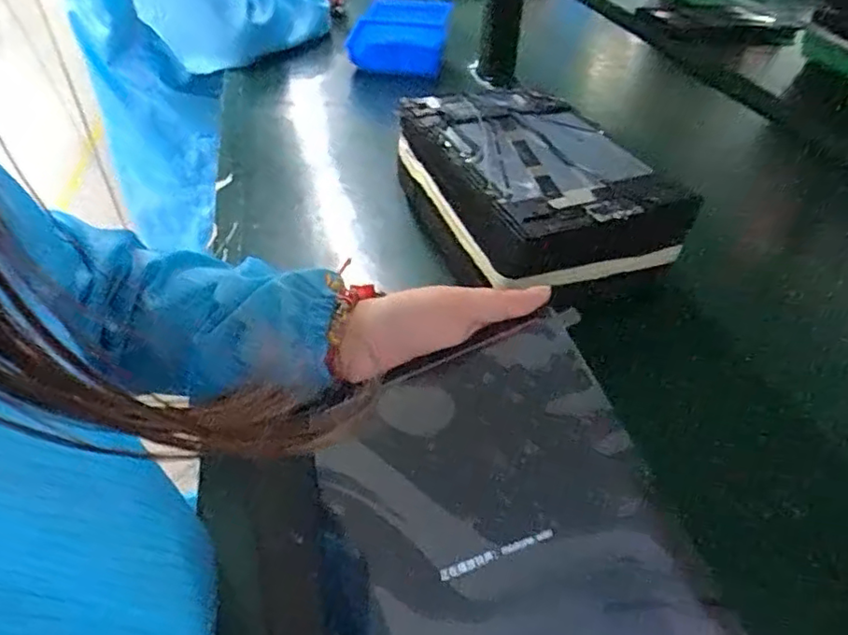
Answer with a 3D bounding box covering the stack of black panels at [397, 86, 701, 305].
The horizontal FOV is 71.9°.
[{"bbox_3d":[0.084,-0.123,0.496,0.155,0.054,0.242,-14,44,-16],"label":"stack of black panels"}]

